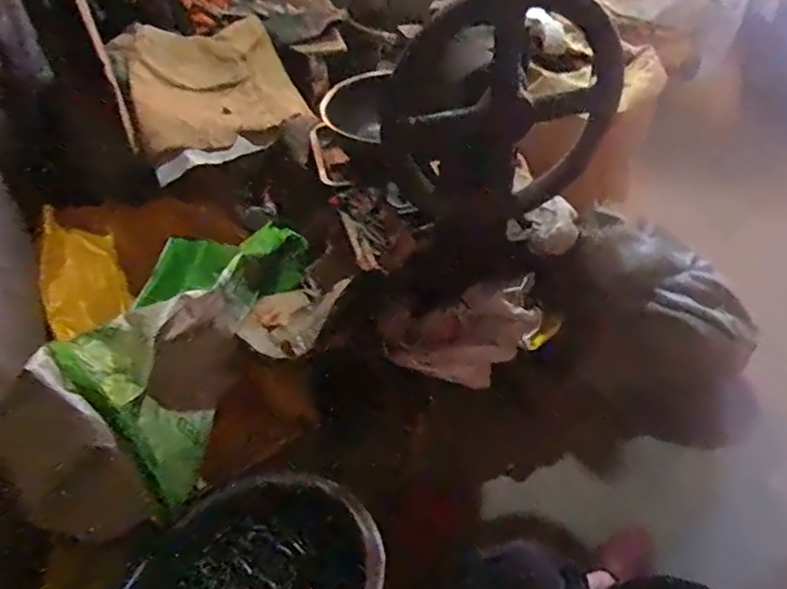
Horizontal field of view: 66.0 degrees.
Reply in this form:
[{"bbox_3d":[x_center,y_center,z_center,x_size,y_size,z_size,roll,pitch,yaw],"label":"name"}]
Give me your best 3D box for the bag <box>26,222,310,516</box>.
[{"bbox_3d":[-0.373,0.029,1.046,0.296,0.202,0.501,8,41,9],"label":"bag"}]

